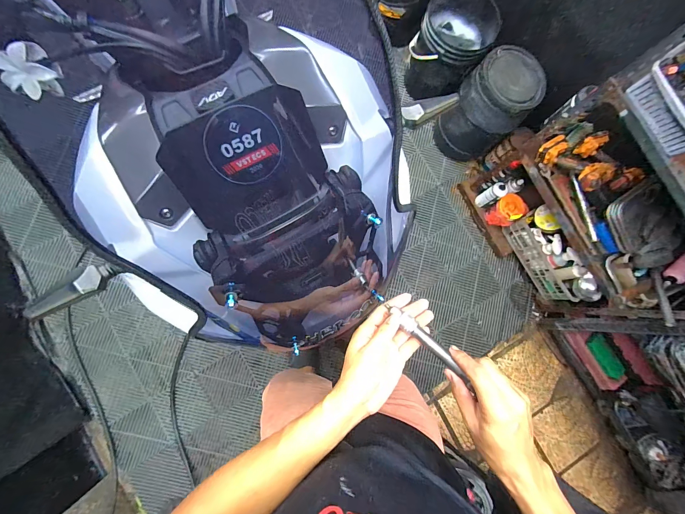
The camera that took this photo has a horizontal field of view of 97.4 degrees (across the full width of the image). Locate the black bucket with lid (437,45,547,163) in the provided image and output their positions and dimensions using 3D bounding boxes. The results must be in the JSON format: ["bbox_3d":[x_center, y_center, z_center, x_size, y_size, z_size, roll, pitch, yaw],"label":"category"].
[{"bbox_3d":[0.635,-0.656,1.380,0.261,0.399,0.298,-43,90,-10],"label":"black bucket with lid"}]

